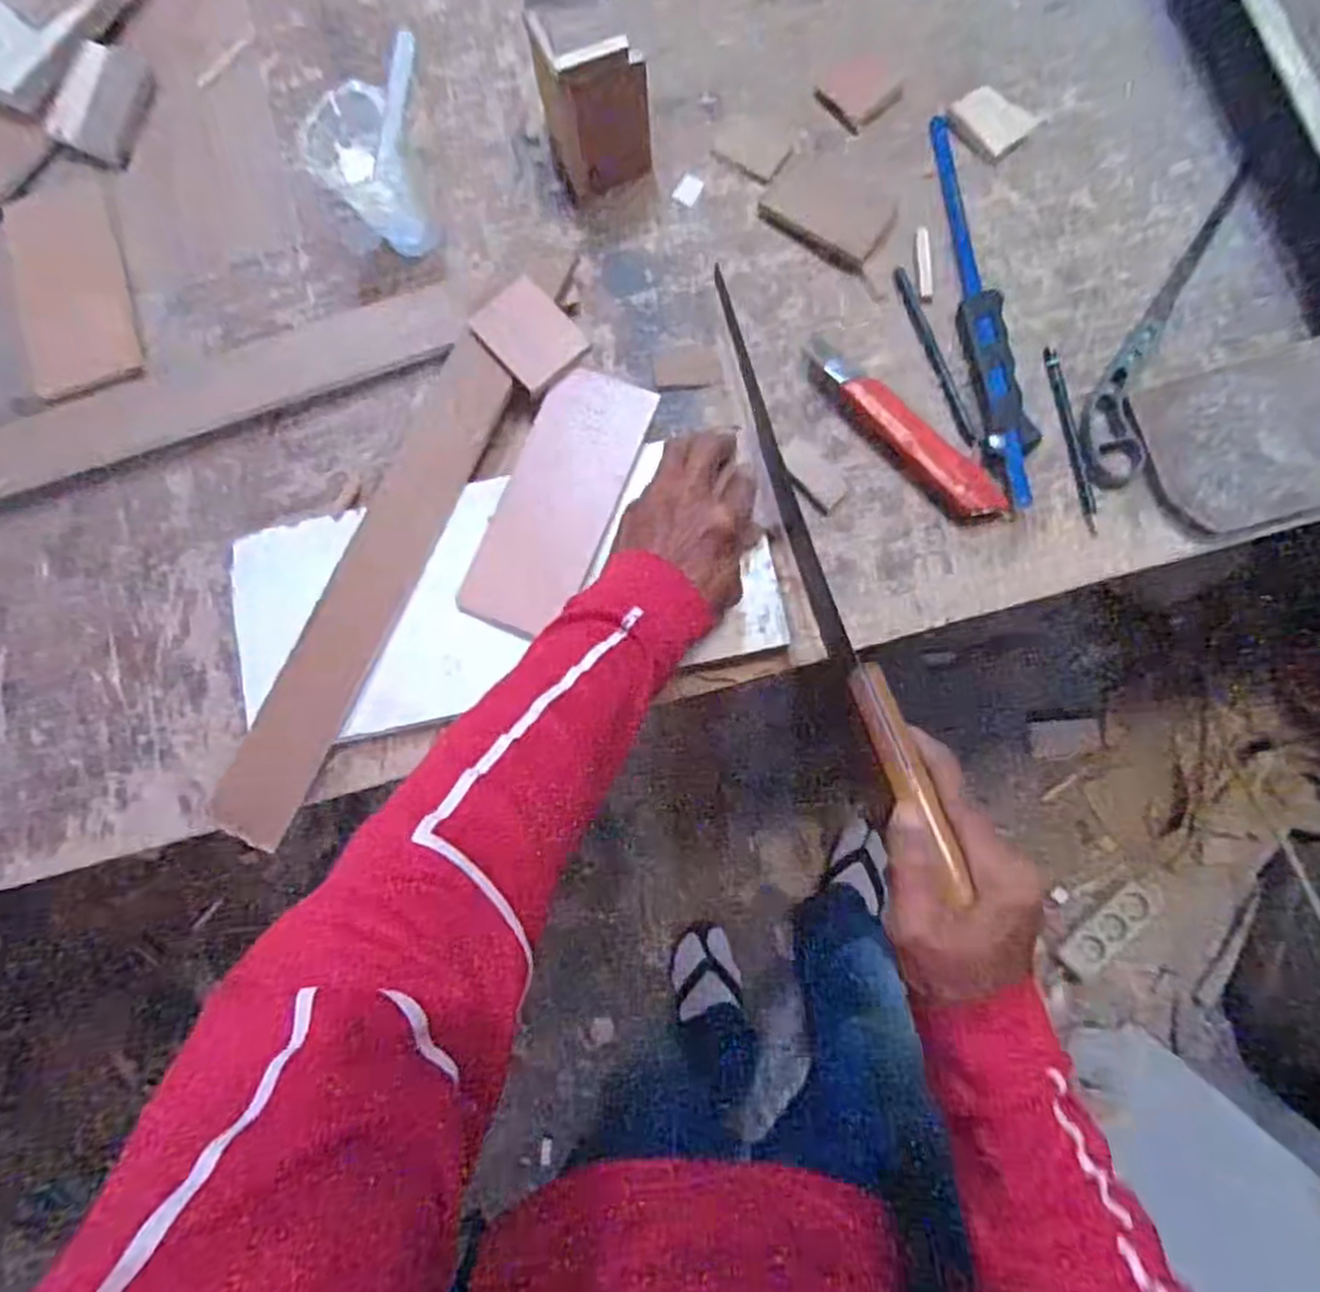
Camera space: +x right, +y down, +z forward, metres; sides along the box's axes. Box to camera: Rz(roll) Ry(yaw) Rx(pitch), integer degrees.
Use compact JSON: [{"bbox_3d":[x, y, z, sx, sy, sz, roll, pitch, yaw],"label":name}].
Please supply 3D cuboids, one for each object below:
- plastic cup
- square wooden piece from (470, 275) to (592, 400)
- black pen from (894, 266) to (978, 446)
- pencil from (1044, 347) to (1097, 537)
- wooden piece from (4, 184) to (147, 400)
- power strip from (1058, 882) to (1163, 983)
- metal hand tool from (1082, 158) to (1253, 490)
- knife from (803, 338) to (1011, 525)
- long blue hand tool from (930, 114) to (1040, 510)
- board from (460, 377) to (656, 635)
[{"bbox_3d":[-0.201,-0.325,0.525,0.066,0.093,0.073,-23,80,0],"label":"plastic cup"},{"bbox_3d":[-0.089,-0.211,0.502,0.053,0.011,0.069,-41,80,-2],"label":"square wooden piece"},{"bbox_3d":[0.192,-0.204,0.516,0.010,0.010,0.140,-17,80,2],"label":"black pen"},{"bbox_3d":[0.278,-0.141,0.503,0.012,0.007,0.132,-8,80,4],"label":"pencil"},{"bbox_3d":[-0.459,-0.279,0.582,0.085,0.010,0.174,-19,80,2],"label":"wooden piece"},{"bbox_3d":[0.668,0.423,1.095,0.165,0.033,0.056,-40,80,-2],"label":"power strip"},{"bbox_3d":[0.343,-0.229,0.509,0.045,0.010,0.261,23,83,8],"label":"metal hand tool"},{"bbox_3d":[0.164,-0.149,0.506,0.039,0.026,0.177,-42,80,-3],"label":"knife"},{"bbox_3d":[0.225,-0.241,0.518,0.035,0.013,0.296,-6,80,4],"label":"long blue hand tool"},{"bbox_3d":[-0.068,-0.097,0.496,0.075,0.004,0.181,21,84,8],"label":"board"}]

